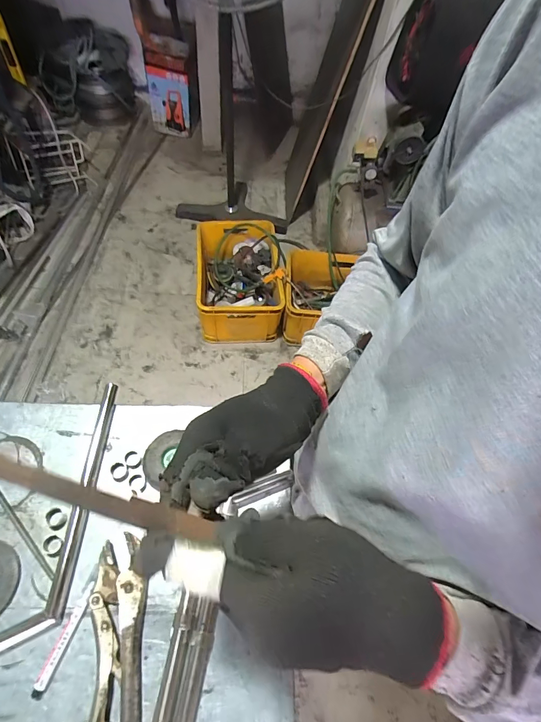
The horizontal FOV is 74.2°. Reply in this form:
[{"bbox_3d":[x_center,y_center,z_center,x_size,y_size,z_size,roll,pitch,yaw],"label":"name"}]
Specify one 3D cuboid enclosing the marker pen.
[{"bbox_3d":[-0.235,0.315,0.409,0.015,0.008,0.110,19,60,6],"label":"marker pen"}]

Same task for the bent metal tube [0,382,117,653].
[{"bbox_3d":[-0.262,0.196,0.478,0.078,0.024,0.348,13,60,3],"label":"bent metal tube"}]

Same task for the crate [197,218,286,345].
[{"bbox_3d":[-0.147,-0.370,1.670,0.365,0.266,0.526,-3,61,-6],"label":"crate"}]

